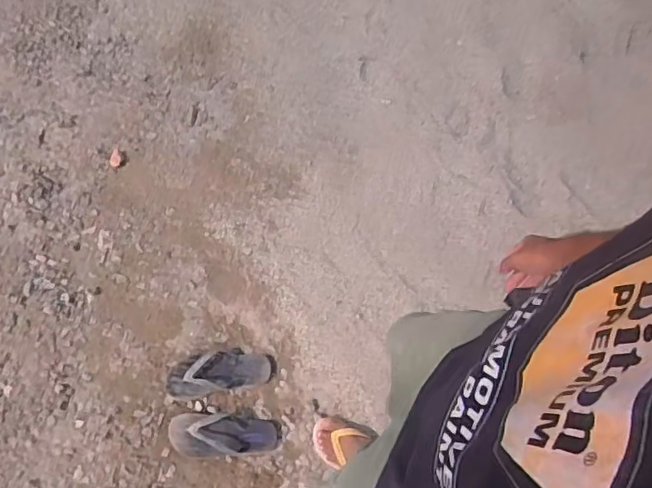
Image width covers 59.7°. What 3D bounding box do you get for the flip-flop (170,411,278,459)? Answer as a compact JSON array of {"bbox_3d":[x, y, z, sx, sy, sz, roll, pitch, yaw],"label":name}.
[{"bbox_3d":[-0.250,0.471,1.398,0.263,0.043,0.103,6,72,-11],"label":"flip-flop"}]

